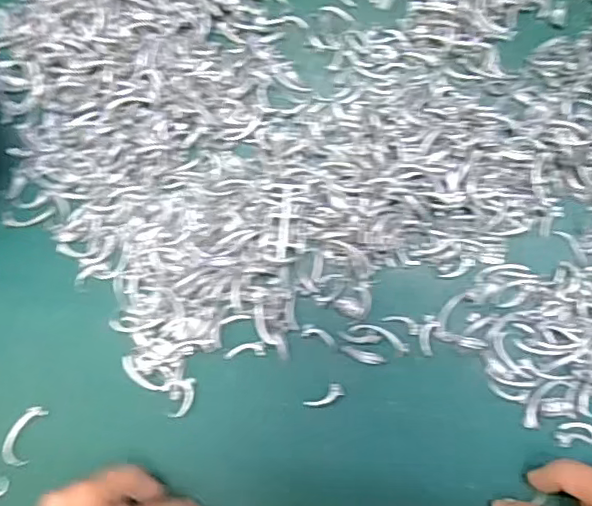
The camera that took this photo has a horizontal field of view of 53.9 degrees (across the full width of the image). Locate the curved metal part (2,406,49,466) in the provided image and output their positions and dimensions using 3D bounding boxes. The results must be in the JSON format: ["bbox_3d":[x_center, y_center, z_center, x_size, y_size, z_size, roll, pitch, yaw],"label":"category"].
[{"bbox_3d":[-0.145,0.096,0.309,0.014,0.004,0.030,15,73,6],"label":"curved metal part"}]

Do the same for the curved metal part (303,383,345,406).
[{"bbox_3d":[0.015,0.076,0.309,0.021,0.004,0.008,-26,73,-7],"label":"curved metal part"}]

